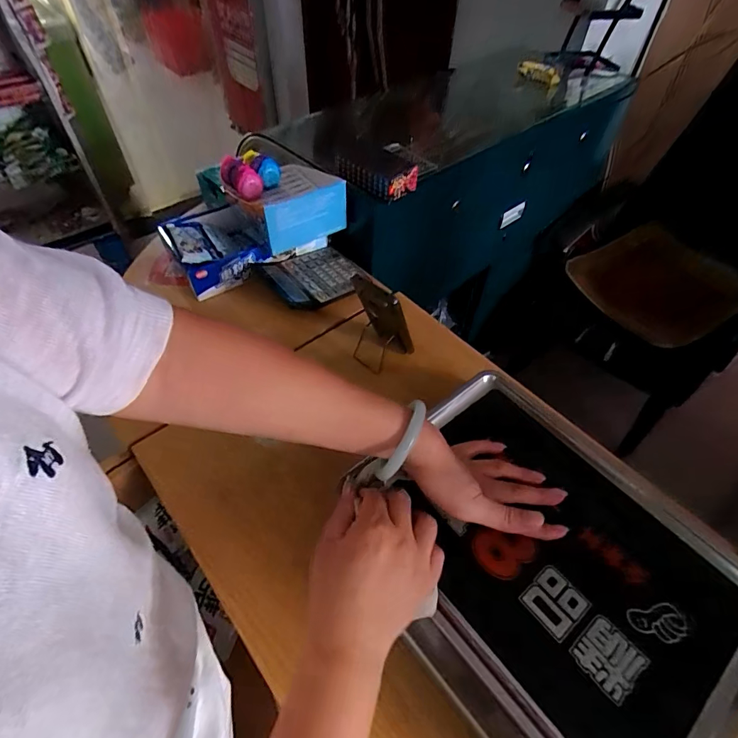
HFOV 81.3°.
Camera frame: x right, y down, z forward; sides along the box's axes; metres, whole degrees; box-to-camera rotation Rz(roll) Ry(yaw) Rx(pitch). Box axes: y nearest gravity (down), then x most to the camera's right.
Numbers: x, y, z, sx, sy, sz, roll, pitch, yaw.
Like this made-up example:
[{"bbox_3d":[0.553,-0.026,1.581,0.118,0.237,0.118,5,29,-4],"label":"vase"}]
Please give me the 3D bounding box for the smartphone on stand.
[{"bbox_3d":[0.019,-0.063,0.649,0.055,0.188,0.085,-38,62,-26],"label":"smartphone on stand"}]

